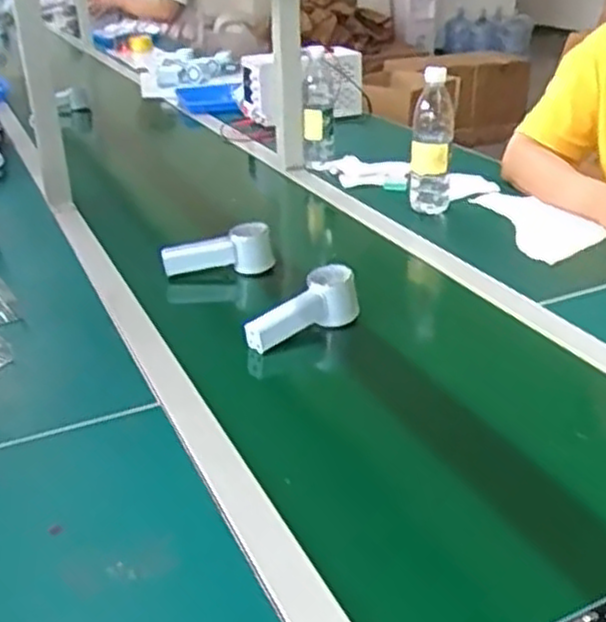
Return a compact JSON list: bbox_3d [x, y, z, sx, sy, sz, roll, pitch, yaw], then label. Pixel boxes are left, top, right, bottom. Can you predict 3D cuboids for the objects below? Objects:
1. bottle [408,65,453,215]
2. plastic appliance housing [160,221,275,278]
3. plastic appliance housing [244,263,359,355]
[{"bbox_3d":[0.208,-0.275,1.274,0.064,0.220,0.056,2,26,6],"label":"bottle"},{"bbox_3d":[-0.121,-0.084,1.104,0.152,0.067,0.045,-8,27,-12],"label":"plastic appliance housing"},{"bbox_3d":[-0.007,0.001,0.937,0.142,0.072,0.056,-30,34,-17],"label":"plastic appliance housing"}]

